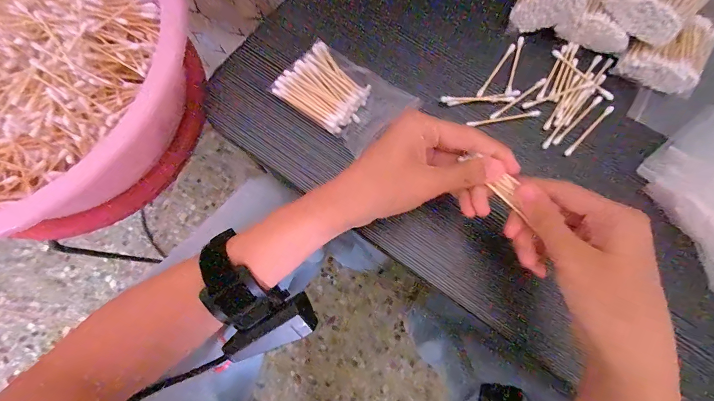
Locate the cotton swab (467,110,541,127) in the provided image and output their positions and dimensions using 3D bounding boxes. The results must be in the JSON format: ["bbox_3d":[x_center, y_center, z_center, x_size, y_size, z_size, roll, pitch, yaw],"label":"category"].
[{"bbox_3d":[0.135,-0.075,0.294,0.067,0.004,0.006,-9,76,-4],"label":"cotton swab"}]

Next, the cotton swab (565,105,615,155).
[{"bbox_3d":[0.211,-0.063,0.292,0.065,0.007,0.006,-43,80,-11],"label":"cotton swab"}]

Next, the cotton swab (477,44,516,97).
[{"bbox_3d":[0.133,-0.124,0.305,0.005,0.004,0.068,36,78,7],"label":"cotton swab"}]

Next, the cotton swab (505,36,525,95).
[{"bbox_3d":[0.151,-0.130,0.308,0.006,0.004,0.068,20,76,4],"label":"cotton swab"}]

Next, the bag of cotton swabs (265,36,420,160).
[{"bbox_3d":[-0.011,-0.098,0.292,0.109,0.011,0.075,37,78,8],"label":"bag of cotton swabs"}]

